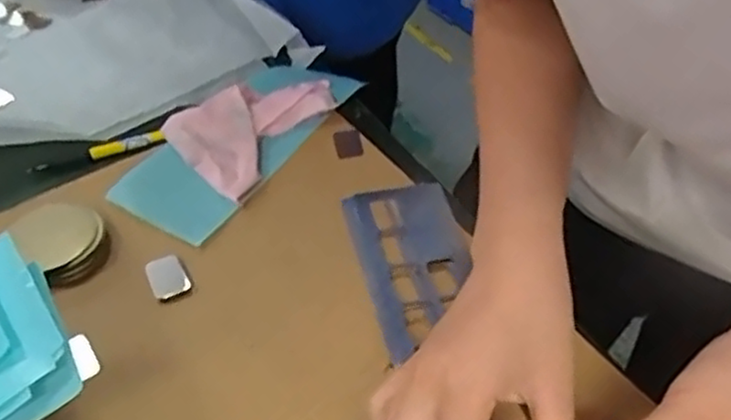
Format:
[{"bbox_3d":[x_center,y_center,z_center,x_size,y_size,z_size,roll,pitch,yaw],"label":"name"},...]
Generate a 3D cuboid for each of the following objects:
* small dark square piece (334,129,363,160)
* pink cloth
[{"bbox_3d":[-0.015,-0.054,0.576,0.021,0.004,0.032,-8,47,-7],"label":"small dark square piece"},{"bbox_3d":[-0.092,-0.074,0.570,0.084,0.029,0.140,26,52,23],"label":"pink cloth"}]

